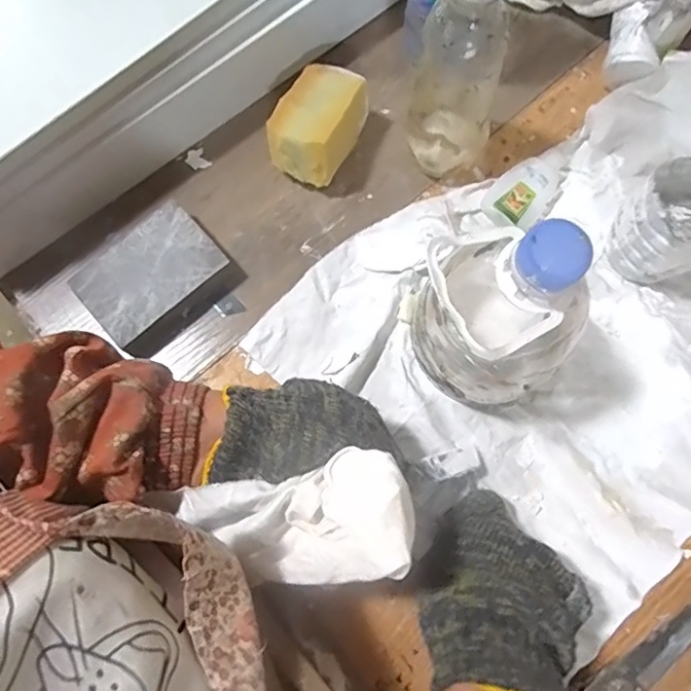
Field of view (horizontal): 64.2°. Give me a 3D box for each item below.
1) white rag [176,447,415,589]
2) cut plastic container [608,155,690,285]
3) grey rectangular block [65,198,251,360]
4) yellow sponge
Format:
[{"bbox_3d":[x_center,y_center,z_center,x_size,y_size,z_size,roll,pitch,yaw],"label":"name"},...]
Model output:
[{"bbox_3d":[-0.022,0.091,0.278,0.115,0.039,0.059,-15,77,29],"label":"white rag"},{"bbox_3d":[0.226,-0.084,0.382,0.070,0.076,0.066,0,75,2],"label":"cut plastic container"},{"bbox_3d":[-0.139,-0.048,0.408,0.098,0.026,0.076,-42,77,-9],"label":"grey rectangular block"},{"bbox_3d":[-0.022,-0.167,0.421,0.054,0.050,0.080,26,77,8],"label":"yellow sponge"}]

